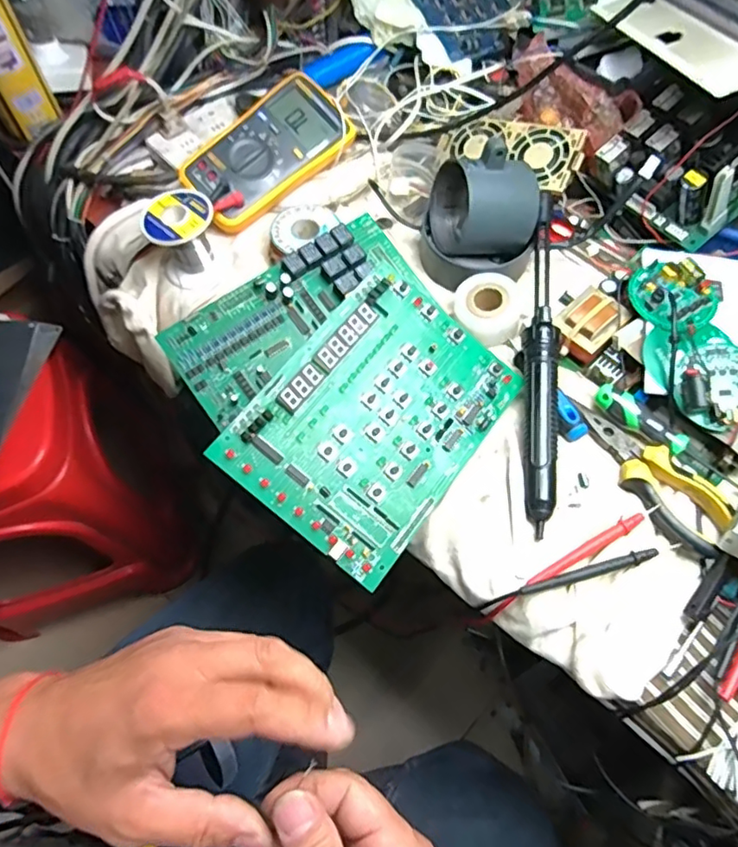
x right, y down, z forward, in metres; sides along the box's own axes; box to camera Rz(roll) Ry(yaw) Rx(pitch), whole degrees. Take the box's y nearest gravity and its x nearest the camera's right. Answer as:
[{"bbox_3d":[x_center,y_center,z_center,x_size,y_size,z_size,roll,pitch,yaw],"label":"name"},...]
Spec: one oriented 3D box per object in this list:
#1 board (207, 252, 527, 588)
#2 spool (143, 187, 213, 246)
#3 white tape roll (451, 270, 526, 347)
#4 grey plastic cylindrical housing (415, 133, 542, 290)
[{"bbox_3d":[0.007,-0.005,0.448,0.159,0.009,0.212,41,73,-2],"label":"board"},{"bbox_3d":[-0.173,-0.186,0.517,0.061,0.013,0.062,-10,65,-6],"label":"spool"},{"bbox_3d":[0.110,-0.106,0.519,0.062,0.031,0.054,39,70,16],"label":"white tape roll"},{"bbox_3d":[0.105,-0.190,0.524,0.105,0.109,0.080,5,64,2],"label":"grey plastic cylindrical housing"}]

